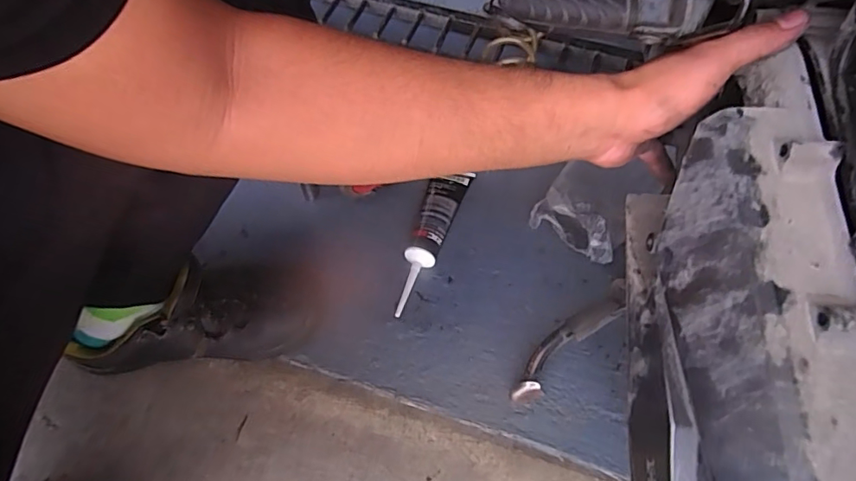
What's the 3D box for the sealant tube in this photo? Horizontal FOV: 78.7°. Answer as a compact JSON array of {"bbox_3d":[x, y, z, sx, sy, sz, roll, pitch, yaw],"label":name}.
[{"bbox_3d":[-0.004,-0.004,0.671,0.049,0.045,0.217,19,64,11],"label":"sealant tube"}]

